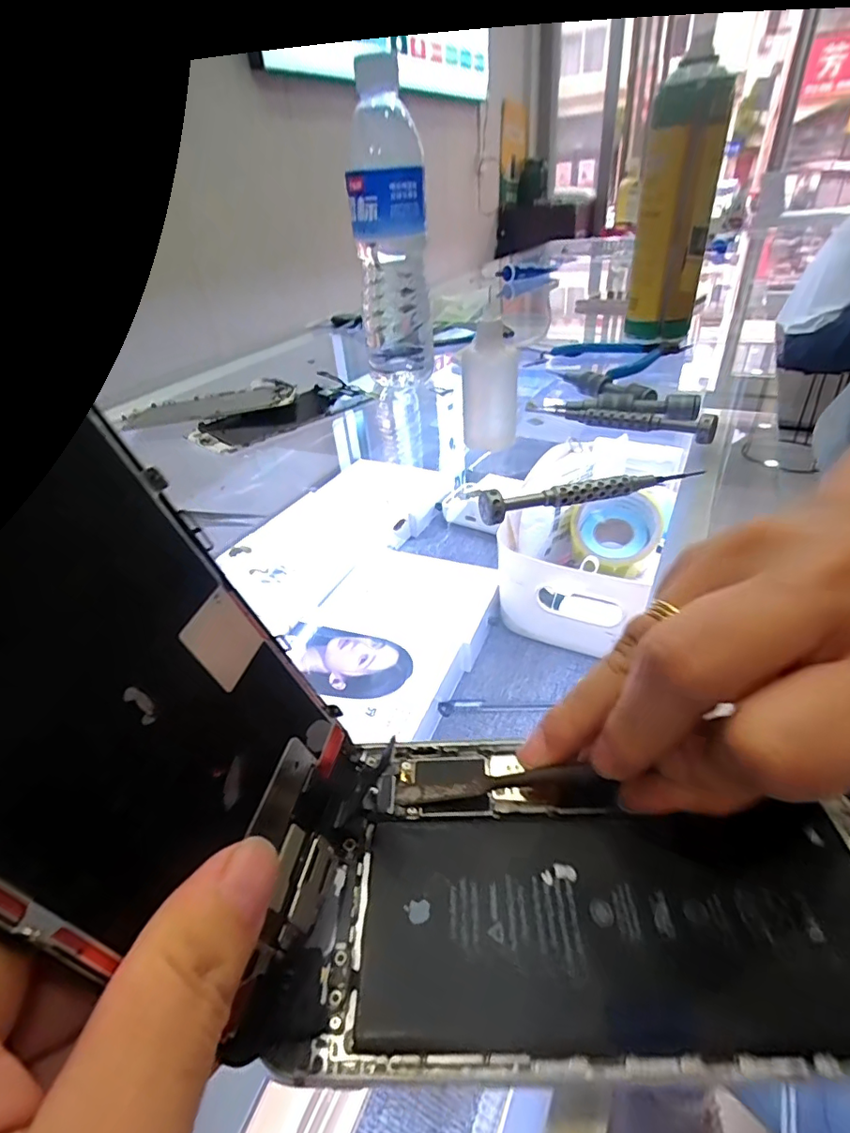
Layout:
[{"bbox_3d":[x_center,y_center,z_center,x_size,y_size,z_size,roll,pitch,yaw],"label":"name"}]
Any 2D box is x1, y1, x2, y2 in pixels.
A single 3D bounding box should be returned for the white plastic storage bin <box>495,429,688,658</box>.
[{"bbox_3d":[0.193,-0.034,0.623,0.153,0.117,0.270,13,39,24],"label":"white plastic storage bin"}]

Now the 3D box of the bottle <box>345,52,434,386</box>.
[{"bbox_3d":[-0.030,-0.262,0.439,0.061,0.208,0.056,-11,35,-7],"label":"bottle"}]

